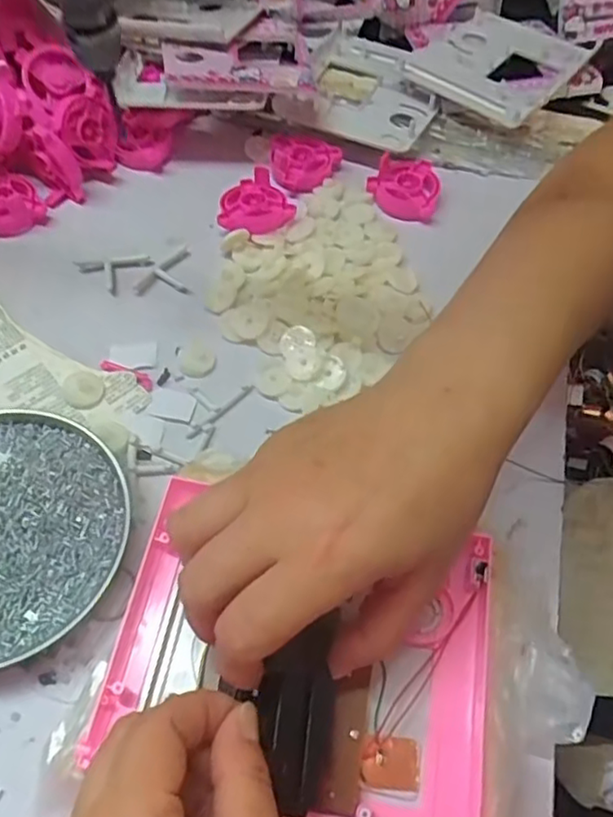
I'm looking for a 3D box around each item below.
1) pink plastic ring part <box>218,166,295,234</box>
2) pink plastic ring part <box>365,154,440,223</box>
[{"bbox_3d":[-0.041,-0.147,0.469,0.050,0.017,0.051,-22,62,-17],"label":"pink plastic ring part"},{"bbox_3d":[0.073,-0.169,0.489,0.051,0.020,0.050,2,58,-3],"label":"pink plastic ring part"}]

